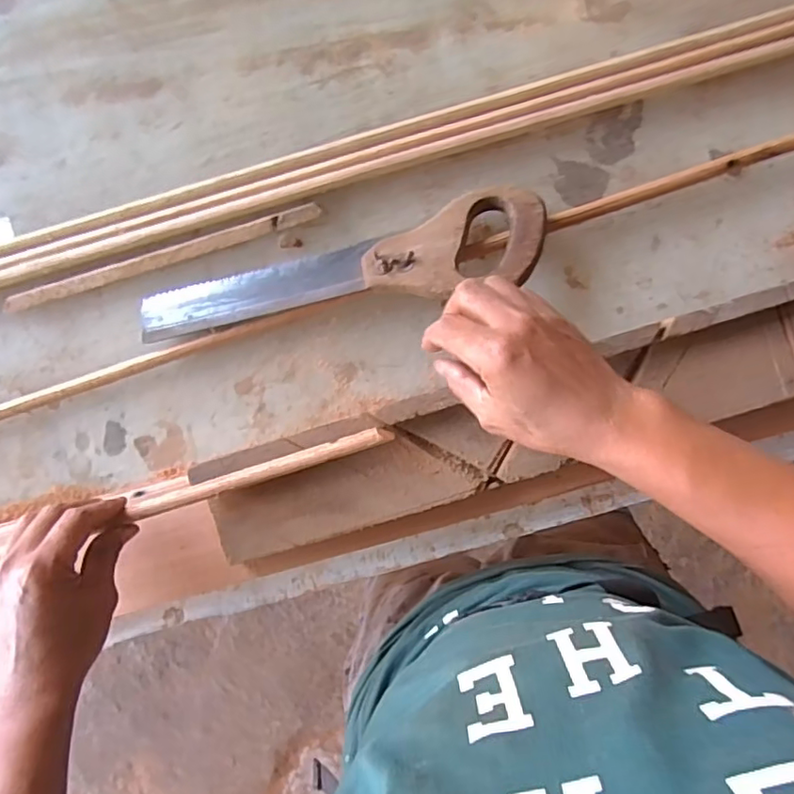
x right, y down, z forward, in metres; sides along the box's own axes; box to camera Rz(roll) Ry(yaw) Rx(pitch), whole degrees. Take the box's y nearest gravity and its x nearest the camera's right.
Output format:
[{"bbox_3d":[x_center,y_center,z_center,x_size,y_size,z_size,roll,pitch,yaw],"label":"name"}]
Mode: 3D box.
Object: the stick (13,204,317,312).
[{"bbox_3d":[-0.208,-0.124,0.512,0.287,0.011,0.017,-16,89,1],"label":"stick"}]

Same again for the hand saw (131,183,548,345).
[{"bbox_3d":[-0.052,-0.114,0.498,0.345,0.014,0.085,-9,71,9],"label":"hand saw"}]

